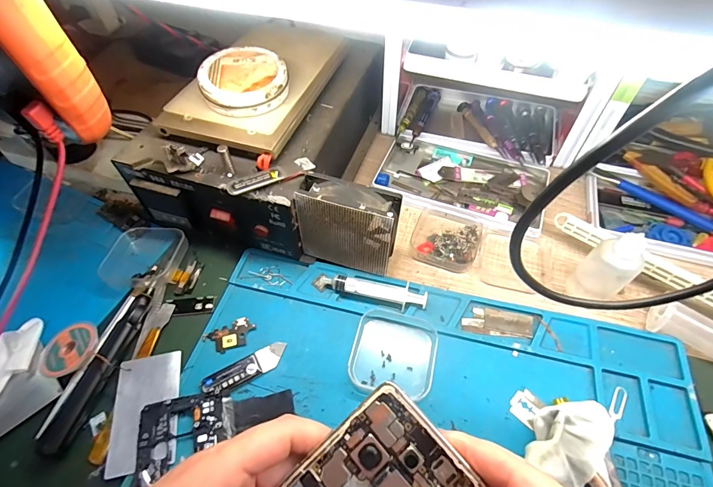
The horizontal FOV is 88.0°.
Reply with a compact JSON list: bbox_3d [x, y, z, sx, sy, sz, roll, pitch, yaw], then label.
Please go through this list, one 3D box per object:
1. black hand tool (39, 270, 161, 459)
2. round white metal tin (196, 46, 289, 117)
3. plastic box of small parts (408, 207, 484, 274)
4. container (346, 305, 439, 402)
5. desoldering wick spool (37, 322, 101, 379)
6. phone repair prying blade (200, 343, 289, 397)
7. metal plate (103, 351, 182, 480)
[{"bbox_3d":[-0.195,0.085,0.292,0.020,0.014,0.142,11,56,9],"label":"black hand tool"},{"bbox_3d":[-0.096,-0.141,0.319,0.072,0.024,0.068,-1,55,1],"label":"round white metal tin"},{"bbox_3d":[0.087,-0.005,0.360,0.064,0.017,0.060,22,59,16],"label":"plastic box of small parts"},{"bbox_3d":[0.030,0.084,0.292,0.063,0.011,0.069,12,56,10],"label":"container"},{"bbox_3d":[-0.226,0.083,0.291,0.044,0.013,0.043,-1,55,1],"label":"desoldering wick spool"},{"bbox_3d":[-0.086,0.098,0.288,0.065,0.004,0.018,-24,64,-20],"label":"phone repair prying blade"},{"bbox_3d":[-0.156,0.122,0.272,0.048,0.004,0.079,-12,54,-7],"label":"metal plate"}]

